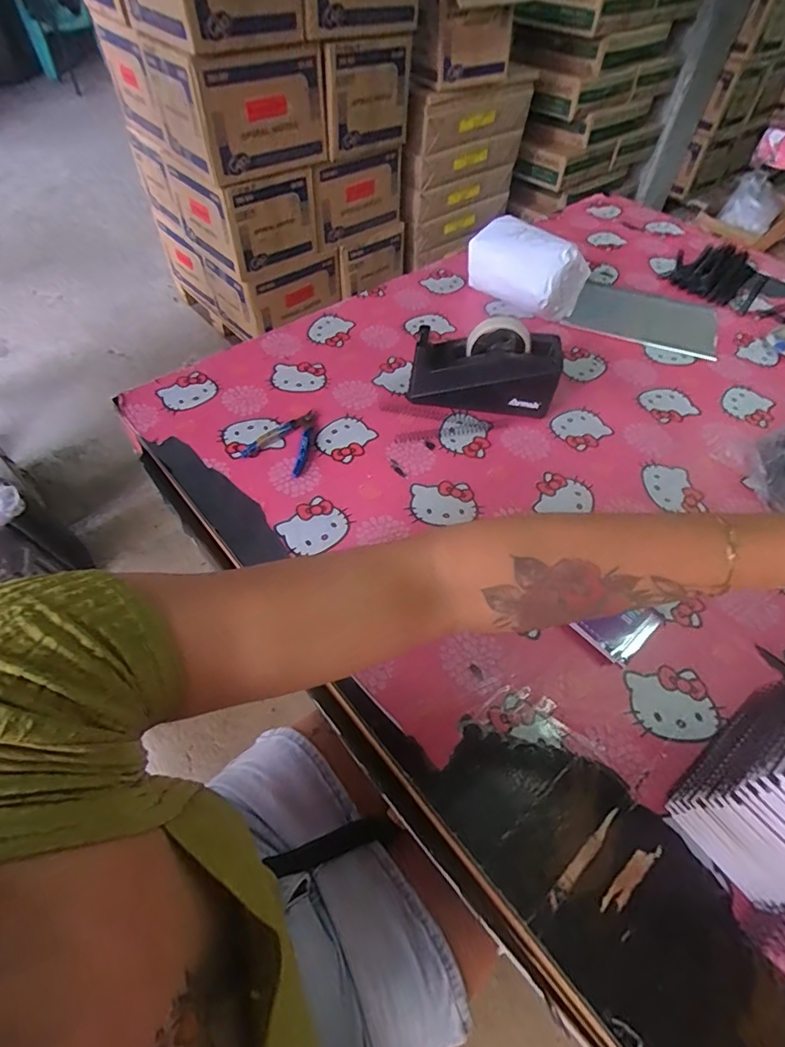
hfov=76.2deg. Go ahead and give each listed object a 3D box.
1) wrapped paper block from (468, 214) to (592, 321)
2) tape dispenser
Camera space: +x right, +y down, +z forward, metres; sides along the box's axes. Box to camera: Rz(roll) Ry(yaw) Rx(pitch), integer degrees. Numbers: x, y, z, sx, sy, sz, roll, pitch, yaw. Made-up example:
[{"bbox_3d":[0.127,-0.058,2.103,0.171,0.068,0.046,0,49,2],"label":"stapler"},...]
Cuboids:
[{"bbox_3d":[0.217,-0.430,0.847,0.112,0.125,0.185,-29,59,-21],"label":"wrapped paper block"},{"bbox_3d":[0.123,-0.211,0.688,0.196,0.108,0.076,4,53,1],"label":"tape dispenser"}]

